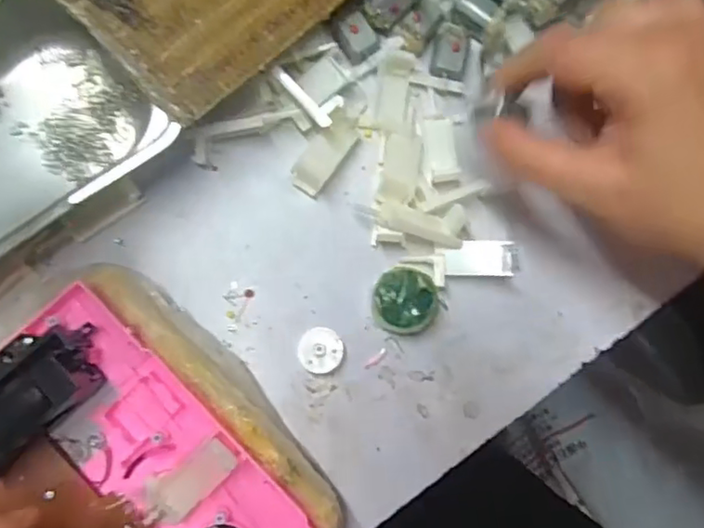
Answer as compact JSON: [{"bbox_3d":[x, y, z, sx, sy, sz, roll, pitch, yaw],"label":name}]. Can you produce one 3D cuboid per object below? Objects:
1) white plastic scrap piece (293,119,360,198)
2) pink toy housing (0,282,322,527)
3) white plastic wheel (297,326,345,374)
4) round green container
[{"bbox_3d":[-0.014,-0.058,0.325,0.020,0.013,0.044,33,82,-1],"label":"white plastic scrap piece"},{"bbox_3d":[-0.107,0.109,0.258,0.163,0.036,0.133,44,82,1],"label":"pink toy housing"},{"bbox_3d":[-0.016,0.044,0.315,0.022,0.008,0.023,1,84,-5],"label":"white plastic wheel"},{"bbox_3d":[0.028,0.019,0.317,0.036,0.017,0.033,1,84,-5],"label":"round green container"}]

